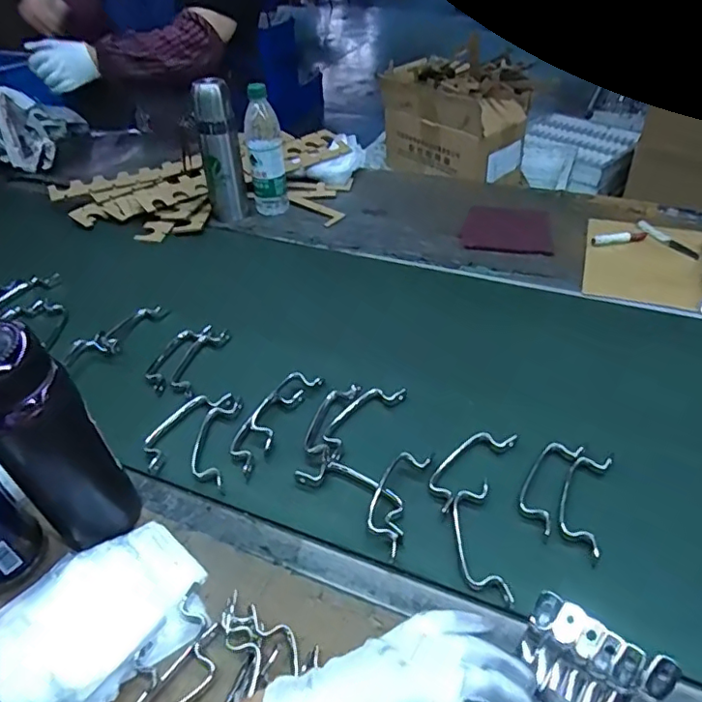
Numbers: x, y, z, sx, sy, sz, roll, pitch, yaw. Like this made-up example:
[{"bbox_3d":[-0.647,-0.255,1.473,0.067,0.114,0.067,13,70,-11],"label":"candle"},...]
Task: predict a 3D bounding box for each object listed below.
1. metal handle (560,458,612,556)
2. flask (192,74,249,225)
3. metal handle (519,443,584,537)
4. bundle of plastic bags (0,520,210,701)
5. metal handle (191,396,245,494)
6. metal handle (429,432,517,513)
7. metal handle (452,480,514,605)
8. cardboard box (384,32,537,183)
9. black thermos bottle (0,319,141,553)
[{"bbox_3d":[0.232,0.147,0.553,0.040,0.014,0.110,15,44,18],"label":"metal handle"},{"bbox_3d":[-0.229,-0.346,0.982,0.069,0.222,0.058,-13,42,-13],"label":"flask"},{"bbox_3d":[0.199,0.134,0.563,0.038,0.018,0.113,22,46,25],"label":"metal handle"},{"bbox_3d":[-0.268,0.256,0.426,0.325,0.046,0.117,-32,49,-31],"label":"bundle of plastic bags"},{"bbox_3d":[-0.153,0.102,0.621,0.043,0.008,0.122,0,41,2],"label":"metal handle"},{"bbox_3d":[0.124,0.117,0.587,0.041,0.009,0.131,32,51,33],"label":"metal handle"},{"bbox_3d":[0.119,0.175,0.520,0.040,0.014,0.117,-2,41,-1],"label":"metal handle"},{"bbox_3d":[0.231,-0.536,1.274,0.320,0.239,0.165,31,50,32],"label":"cardboard box"},{"bbox_3d":[-0.249,0.085,0.472,0.078,0.234,0.063,-31,49,-30],"label":"black thermos bottle"}]

